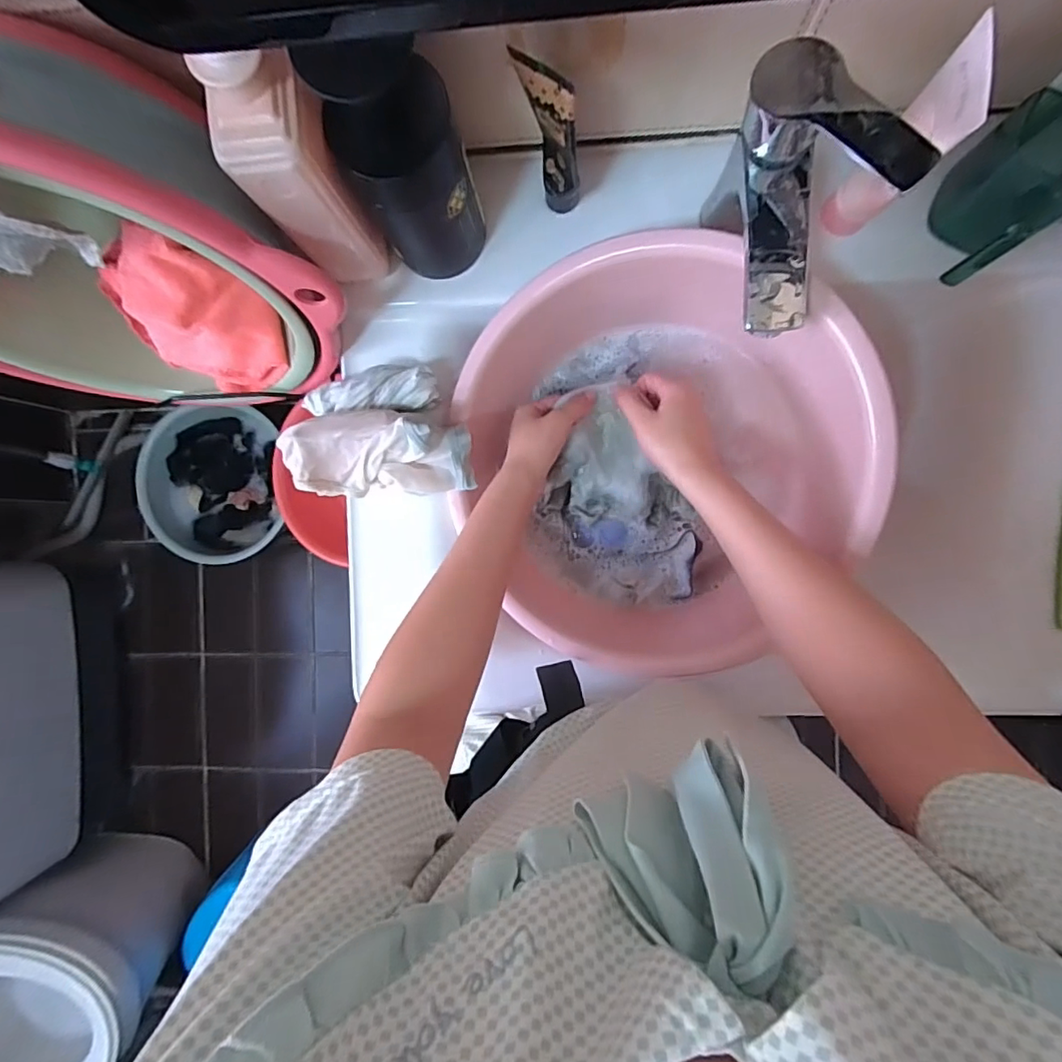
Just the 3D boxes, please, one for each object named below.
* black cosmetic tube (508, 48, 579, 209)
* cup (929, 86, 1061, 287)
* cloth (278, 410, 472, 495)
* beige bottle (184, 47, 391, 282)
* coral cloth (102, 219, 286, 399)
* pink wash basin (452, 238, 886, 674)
[{"bbox_3d":[0.017,-0.286,0.392,0.046,0.144,0.021,39,93,2],"label":"black cosmetic tube"},{"bbox_3d":[0.355,-0.255,0.394,0.109,0.088,0.079,-41,88,4],"label":"cup"},{"bbox_3d":[-0.126,-0.065,0.447,0.153,0.052,0.067,1,91,-9],"label":"cloth"},{"bbox_3d":[-0.151,-0.234,0.375,0.062,0.185,0.045,-13,90,4],"label":"beige bottle"},{"bbox_3d":[-0.317,-0.198,0.511,0.164,0.047,0.128,36,119,-22],"label":"coral cloth"},{"bbox_3d":[0.103,-0.042,0.458,0.310,0.162,0.291,0,91,4],"label":"pink wash basin"}]

